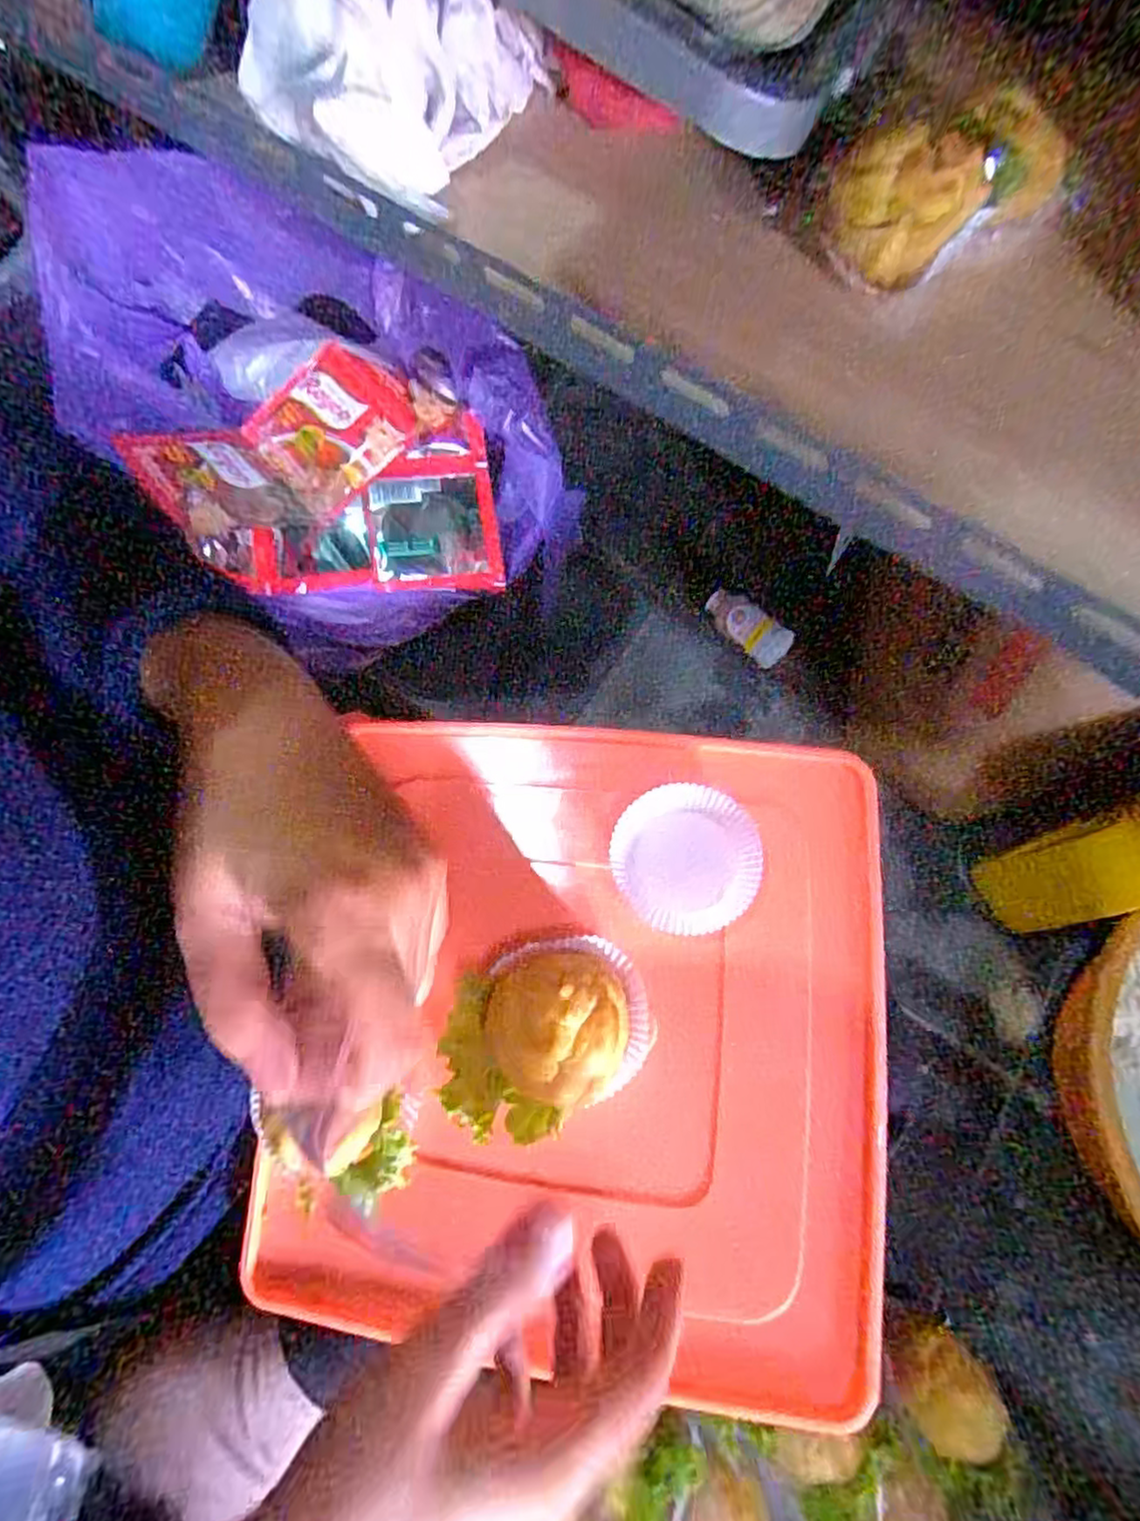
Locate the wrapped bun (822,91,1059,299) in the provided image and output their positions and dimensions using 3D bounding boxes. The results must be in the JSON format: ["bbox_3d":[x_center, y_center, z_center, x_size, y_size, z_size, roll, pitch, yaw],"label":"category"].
[{"bbox_3d":[0.181,-0.277,0.338,0.110,0.056,0.067,-31,75,-12],"label":"wrapped bun"}]

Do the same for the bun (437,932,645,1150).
[{"bbox_3d":[-0.013,0.125,0.320,0.095,0.058,0.074,-20,73,-9],"label":"bun"}]

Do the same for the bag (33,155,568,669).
[{"bbox_3d":[-0.152,-0.209,0.432,0.216,0.105,0.301,-40,104,2],"label":"bag"}]

